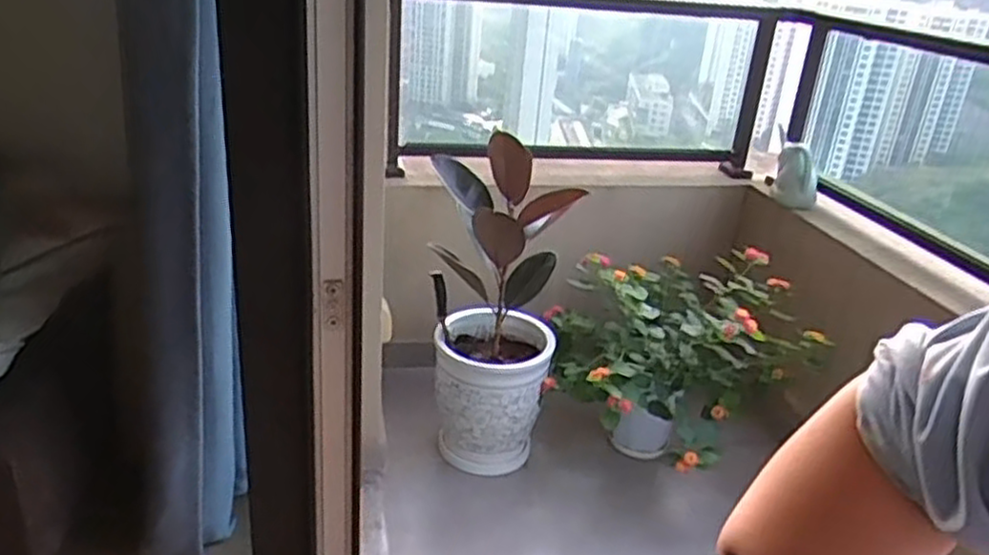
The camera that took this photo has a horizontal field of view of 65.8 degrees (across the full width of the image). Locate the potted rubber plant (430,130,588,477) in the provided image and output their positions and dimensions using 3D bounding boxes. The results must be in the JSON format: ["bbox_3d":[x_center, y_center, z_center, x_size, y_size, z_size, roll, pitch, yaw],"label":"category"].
[{"bbox_3d":[0.002,0.089,1.634,0.239,0.731,0.241,1,25,-11],"label":"potted rubber plant"}]

